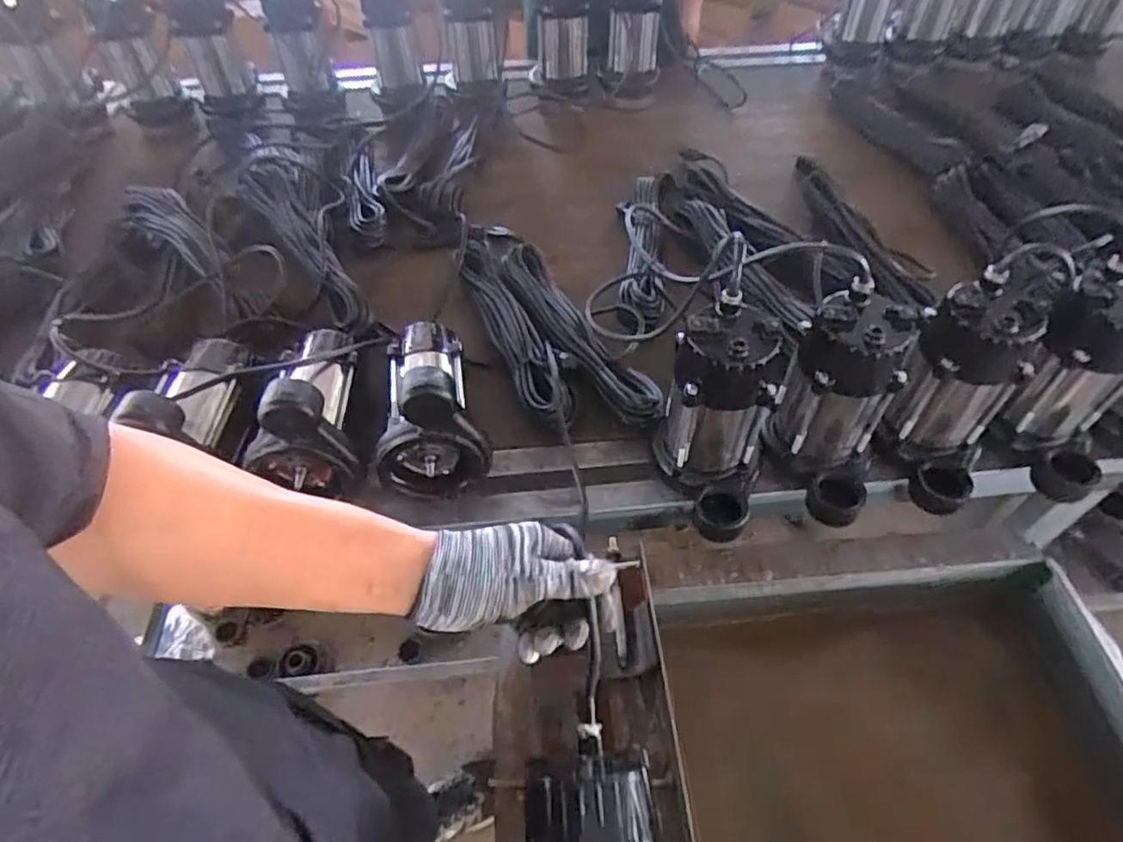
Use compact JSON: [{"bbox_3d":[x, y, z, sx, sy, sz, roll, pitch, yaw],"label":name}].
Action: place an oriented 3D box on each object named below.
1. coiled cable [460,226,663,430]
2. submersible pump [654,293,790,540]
[{"bbox_3d":[-0.038,-0.136,0.850,0.138,0.052,0.428,-23,55,-17],"label":"coiled cable"},{"bbox_3d":[0.155,0.009,0.633,0.109,0.208,0.138,6,52,6],"label":"submersible pump"}]

